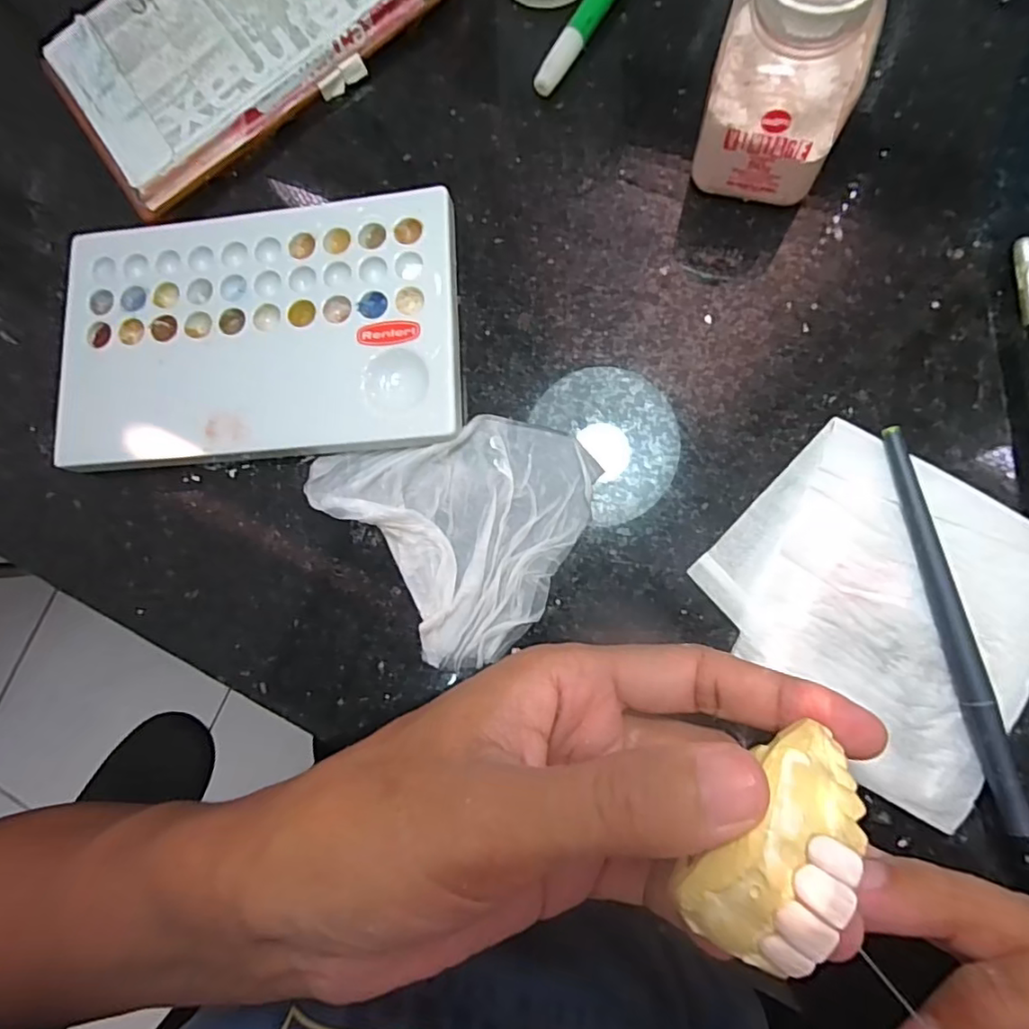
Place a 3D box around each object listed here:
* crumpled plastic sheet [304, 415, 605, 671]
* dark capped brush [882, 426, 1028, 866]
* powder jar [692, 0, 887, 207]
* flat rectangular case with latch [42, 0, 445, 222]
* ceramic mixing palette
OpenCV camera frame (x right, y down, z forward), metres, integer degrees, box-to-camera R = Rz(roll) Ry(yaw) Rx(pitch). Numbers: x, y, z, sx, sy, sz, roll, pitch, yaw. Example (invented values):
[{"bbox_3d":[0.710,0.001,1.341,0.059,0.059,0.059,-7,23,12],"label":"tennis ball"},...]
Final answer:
[{"bbox_3d":[-0.014,-0.002,0.198,0.083,0.009,0.086,-37,80,2],"label":"crumpled plastic sheet"},{"bbox_3d":[0.132,0.035,0.171,0.007,0.007,0.126,-13,82,5],"label":"dark capped brush"},{"bbox_3d":[0.081,-0.129,0.172,0.042,0.067,0.035,17,86,9],"label":"powder jar"},{"bbox_3d":[-0.110,-0.195,0.229,0.149,0.011,0.087,-37,80,2],"label":"flat rectangular case with latch"},{"bbox_3d":[-0.095,-0.066,0.215,0.150,0.012,0.091,-4,83,6],"label":"ceramic mixing palette"}]

